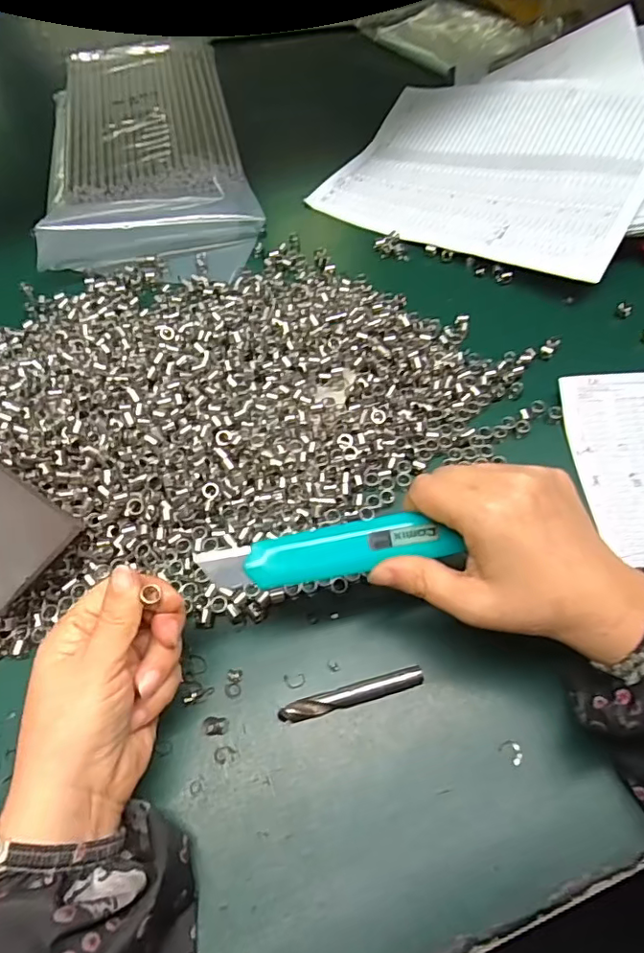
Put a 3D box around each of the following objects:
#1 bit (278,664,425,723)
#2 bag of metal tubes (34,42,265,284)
[{"bbox_3d":[0.016,0.118,0.296,0.079,0.010,0.012,-13,57,-5],"label":"bit"},{"bbox_3d":[-0.189,-0.350,0.575,0.198,0.044,0.403,-11,59,-3],"label":"bag of metal tubes"}]

